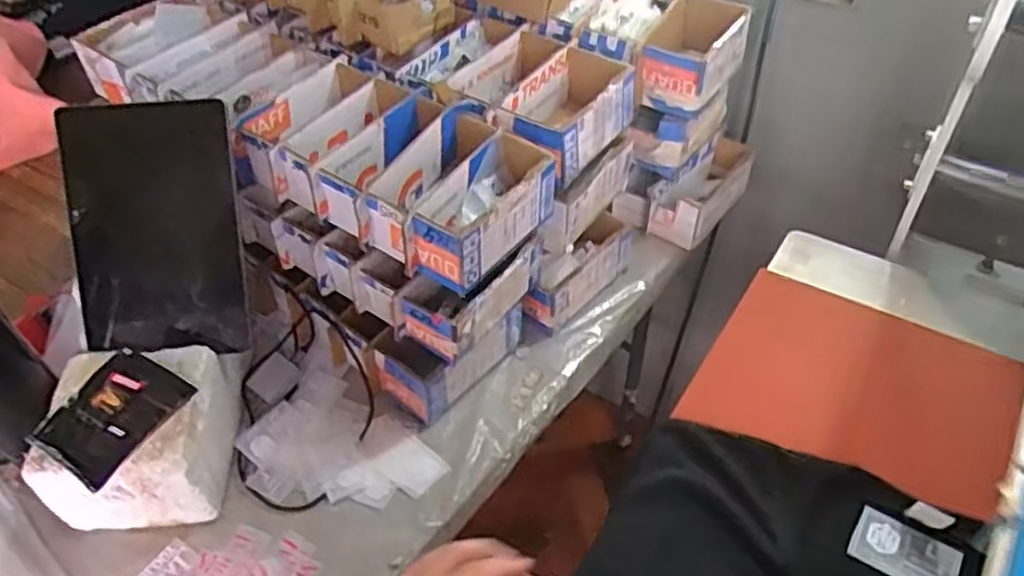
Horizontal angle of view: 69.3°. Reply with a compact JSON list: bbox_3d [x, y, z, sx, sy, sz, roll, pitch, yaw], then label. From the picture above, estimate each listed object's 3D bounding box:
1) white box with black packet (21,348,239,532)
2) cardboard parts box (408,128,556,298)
[{"bbox_3d":[-0.355,0.144,0.708,0.139,0.133,0.146,-1,45,0],"label":"white box with black packet"},{"bbox_3d":[-0.029,-0.075,0.726,0.077,0.072,0.164,26,51,25],"label":"cardboard parts box"}]

